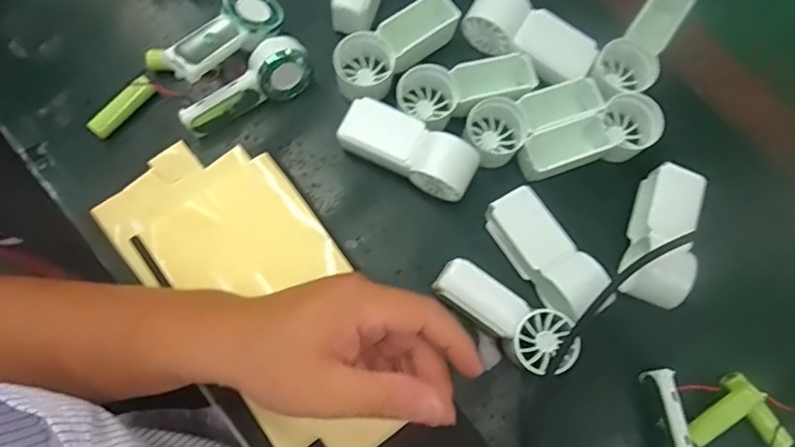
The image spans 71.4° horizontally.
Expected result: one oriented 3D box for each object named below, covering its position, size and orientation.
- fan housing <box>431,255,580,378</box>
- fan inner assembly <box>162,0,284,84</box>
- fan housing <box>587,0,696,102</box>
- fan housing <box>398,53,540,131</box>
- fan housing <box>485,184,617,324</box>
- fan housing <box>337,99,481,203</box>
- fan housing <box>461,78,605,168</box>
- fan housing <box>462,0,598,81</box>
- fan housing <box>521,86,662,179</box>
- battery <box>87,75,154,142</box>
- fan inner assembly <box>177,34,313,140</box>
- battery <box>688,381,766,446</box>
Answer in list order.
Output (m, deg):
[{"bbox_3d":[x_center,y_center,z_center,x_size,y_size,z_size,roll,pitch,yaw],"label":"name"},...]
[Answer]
[{"bbox_3d":[0.066,0.062,0.350,0.093,0.035,0.037,29,76,5],"label":"fan housing"},{"bbox_3d":[-0.112,-0.124,0.365,0.036,0.022,0.093,31,57,7],"label":"fan inner assembly"},{"bbox_3d":[0.174,-0.127,0.392,0.039,0.032,0.094,37,90,8],"label":"fan housing"},{"bbox_3d":[0.047,-0.095,0.385,0.090,0.033,0.048,-23,78,-8],"label":"fan housing"},{"bbox_3d":[0.096,0.021,0.360,0.039,0.025,0.091,-33,80,-10],"label":"fan housing"},{"bbox_3d":[0.007,-0.049,0.372,0.093,0.030,0.037,28,76,4],"label":"fan housing"},{"bbox_3d":[0.091,-0.075,0.381,0.094,0.027,0.039,-24,78,-9],"label":"fan housing"},{"bbox_3d":[0.094,-0.131,0.392,0.091,0.035,0.041,27,76,4],"label":"fan housing"},{"bbox_3d":[0.133,-0.057,0.378,0.101,0.026,0.039,-23,78,-8],"label":"fan housing"},{"bbox_3d":[-0.188,-0.079,0.378,0.014,0.014,0.051,42,77,7],"label":"battery"},{"bbox_3d":[-0.102,-0.090,0.375,0.093,0.034,0.027,-33,77,2],"label":"fan inner assembly"},{"bbox_3d":[0.203,0.119,0.345,0.049,0.014,0.014,-43,79,7],"label":"battery"}]

